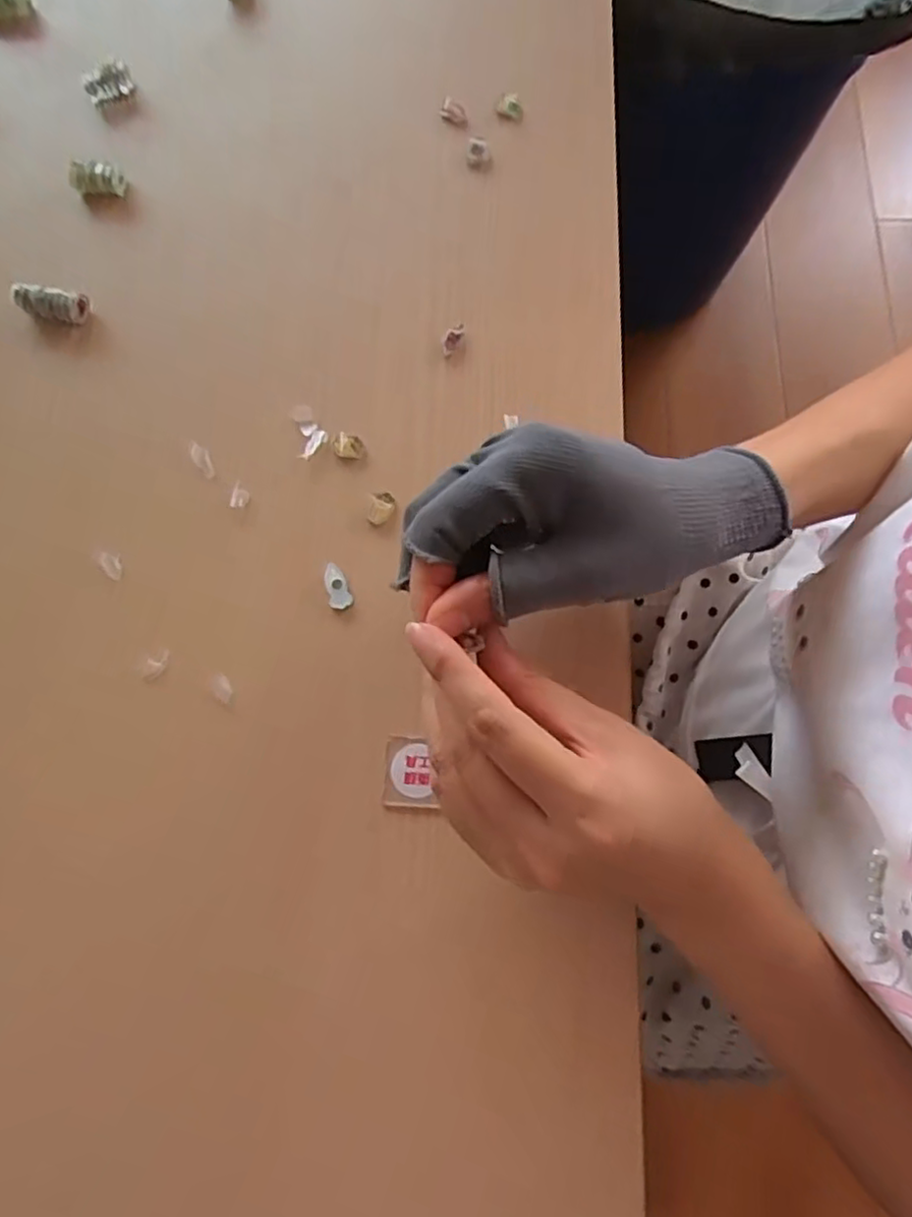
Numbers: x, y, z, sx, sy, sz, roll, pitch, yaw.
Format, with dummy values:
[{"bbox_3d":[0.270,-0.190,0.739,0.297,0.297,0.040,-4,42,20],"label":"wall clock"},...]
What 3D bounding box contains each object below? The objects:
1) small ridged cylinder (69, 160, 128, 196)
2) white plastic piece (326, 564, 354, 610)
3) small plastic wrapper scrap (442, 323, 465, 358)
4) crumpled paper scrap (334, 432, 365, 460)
[{"bbox_3d":[-0.202,-0.243,0.381,0.033,0.013,0.014,4,74,2],"label":"small ridged cylinder"},{"bbox_3d":[-0.056,-0.010,0.317,0.010,0.004,0.022,-17,87,-3],"label":"white plastic piece"},{"bbox_3d":[-0.002,-0.139,0.350,0.008,0.008,0.018,28,77,9],"label":"small plastic wrapper scrap"},{"bbox_3d":[-0.053,-0.081,0.335,0.014,0.007,0.011,6,75,3],"label":"crumpled paper scrap"}]

